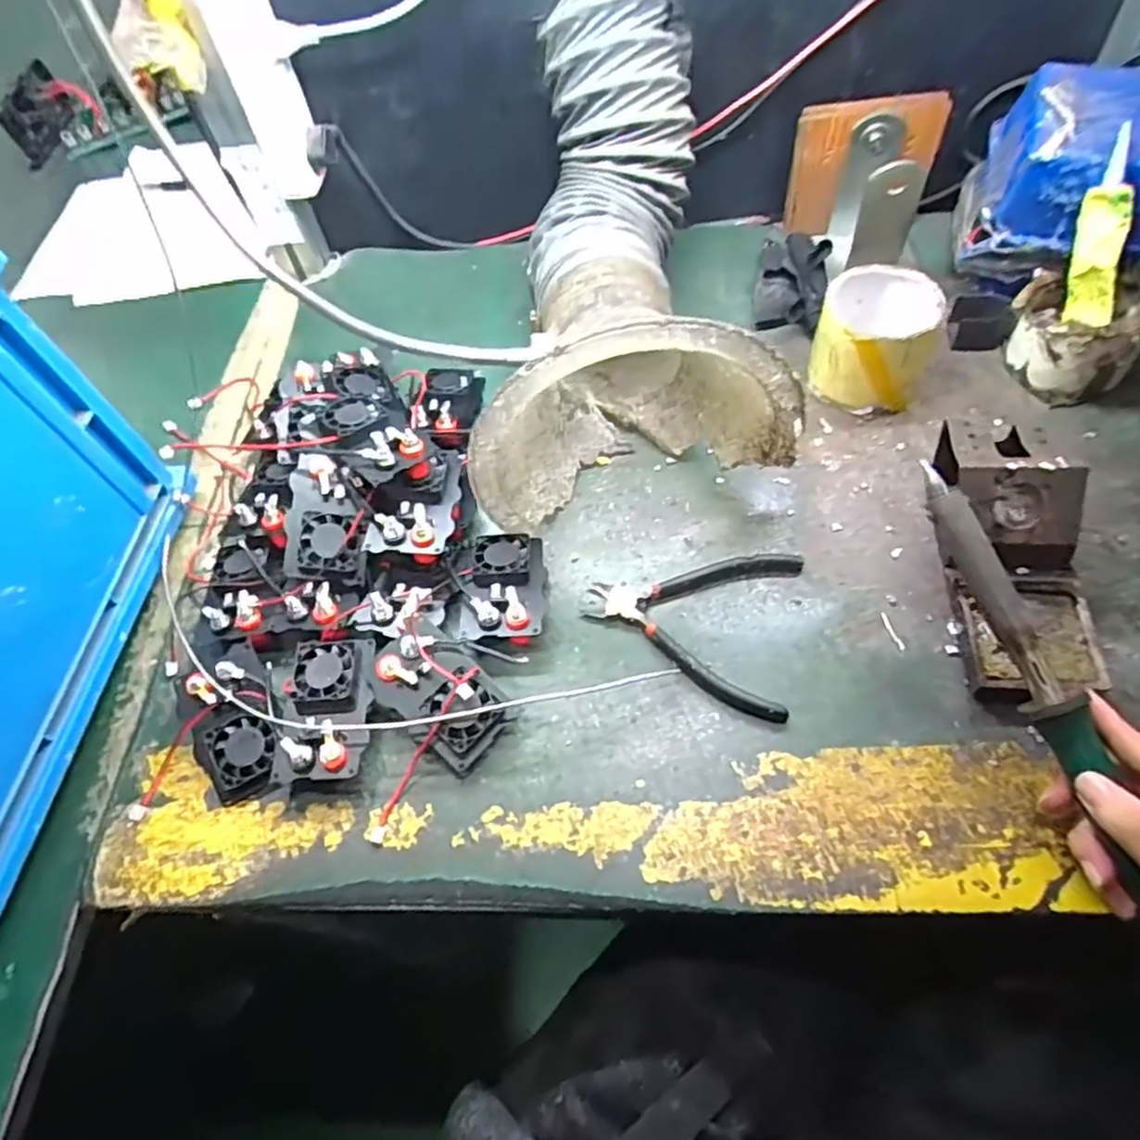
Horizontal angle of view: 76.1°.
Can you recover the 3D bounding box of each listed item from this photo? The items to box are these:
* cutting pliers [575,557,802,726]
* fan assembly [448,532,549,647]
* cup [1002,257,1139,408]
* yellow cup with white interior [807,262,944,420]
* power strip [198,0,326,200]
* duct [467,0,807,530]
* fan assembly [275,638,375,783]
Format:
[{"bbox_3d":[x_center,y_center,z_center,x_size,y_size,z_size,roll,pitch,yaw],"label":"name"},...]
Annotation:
[{"bbox_3d":[0.081,0.030,0.488,0.135,0.014,0.115,11,61,13],"label":"cutting pliers"},{"bbox_3d":[-0.048,0.009,0.504,0.064,0.027,0.090,-10,58,0],"label":"fan assembly"},{"bbox_3d":[0.383,-0.175,0.548,0.082,0.070,0.086,7,61,8],"label":"cup"},{"bbox_3d":[0.234,-0.180,0.558,0.080,0.075,0.094,22,64,19],"label":"yellow cup with white interior"},{"bbox_3d":[-0.242,-0.392,0.577,0.048,0.175,0.045,-17,58,-4],"label":"power strip"},{"bbox_3d":[0.034,-0.235,0.520,0.200,0.200,0.378,-3,80,2],"label":"duct"},{"bbox_3d":[-0.153,0.090,0.466,0.054,0.028,0.087,-6,58,3],"label":"fan assembly"}]

